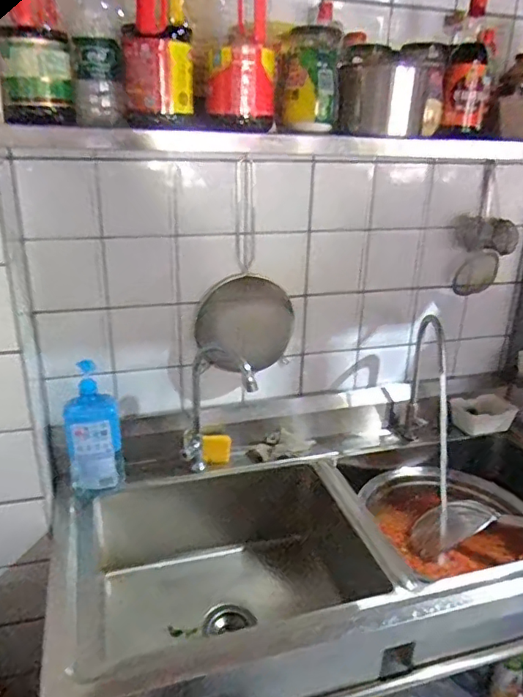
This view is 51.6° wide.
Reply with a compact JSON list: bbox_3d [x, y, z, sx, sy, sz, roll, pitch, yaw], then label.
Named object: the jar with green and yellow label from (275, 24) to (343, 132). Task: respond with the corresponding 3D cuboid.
[{"bbox_3d":[0.080,-0.444,0.898,0.099,0.146,0.097,2,22,0],"label":"jar with green and yellow label"}]

